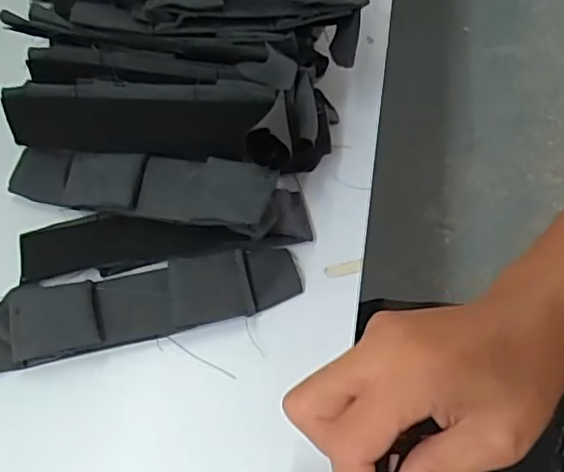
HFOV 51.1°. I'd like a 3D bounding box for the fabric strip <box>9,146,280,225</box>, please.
[{"bbox_3d":[-0.100,-0.037,0.406,0.197,0.022,0.045,6,54,20],"label":"fabric strip"}]

